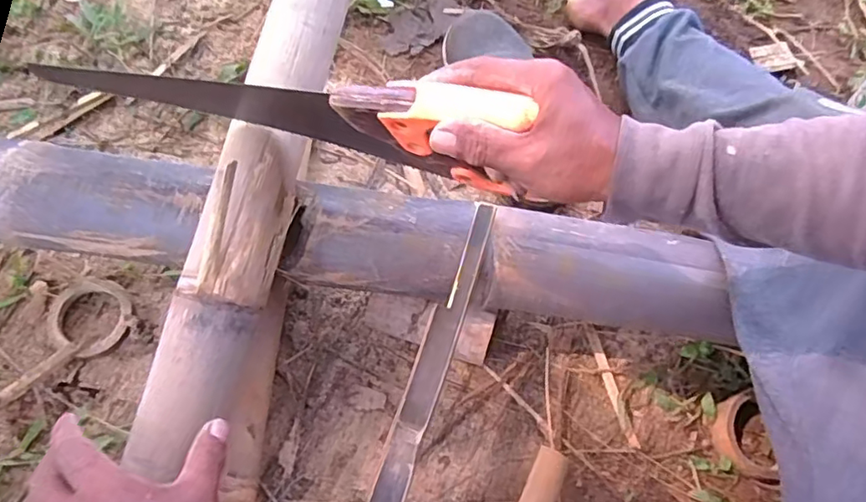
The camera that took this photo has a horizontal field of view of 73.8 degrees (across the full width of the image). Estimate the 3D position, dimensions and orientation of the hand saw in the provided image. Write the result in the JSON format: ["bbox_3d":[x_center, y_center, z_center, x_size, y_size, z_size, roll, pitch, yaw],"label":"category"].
[{"bbox_3d":[-0.120,-0.102,0.446,0.400,0.085,0.030,12,66,21],"label":"hand saw"}]

